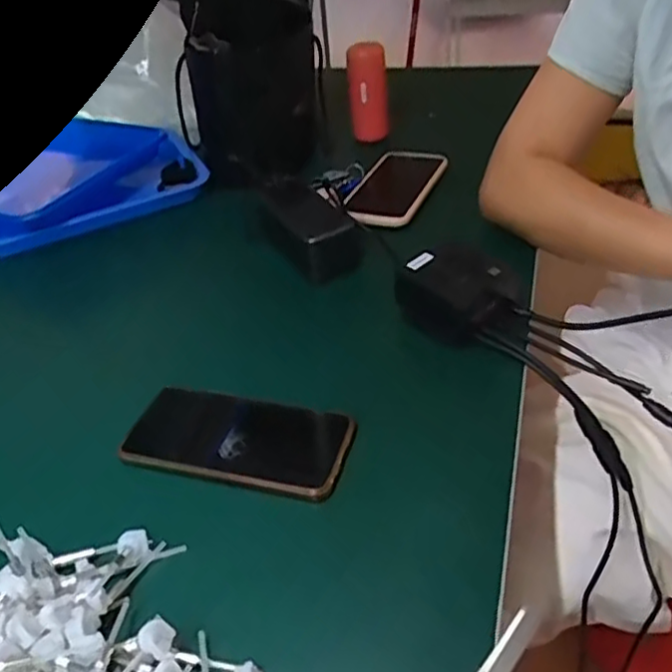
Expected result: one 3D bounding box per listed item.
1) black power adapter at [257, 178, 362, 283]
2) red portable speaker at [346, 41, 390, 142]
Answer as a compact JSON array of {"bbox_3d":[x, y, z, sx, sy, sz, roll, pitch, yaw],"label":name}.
[{"bbox_3d":[-0.037,-0.117,0.681,0.058,0.040,0.143,-22,41,-21],"label":"black power adapter"},{"bbox_3d":[0.041,-0.311,0.850,0.050,0.118,0.046,-2,38,4],"label":"red portable speaker"}]

